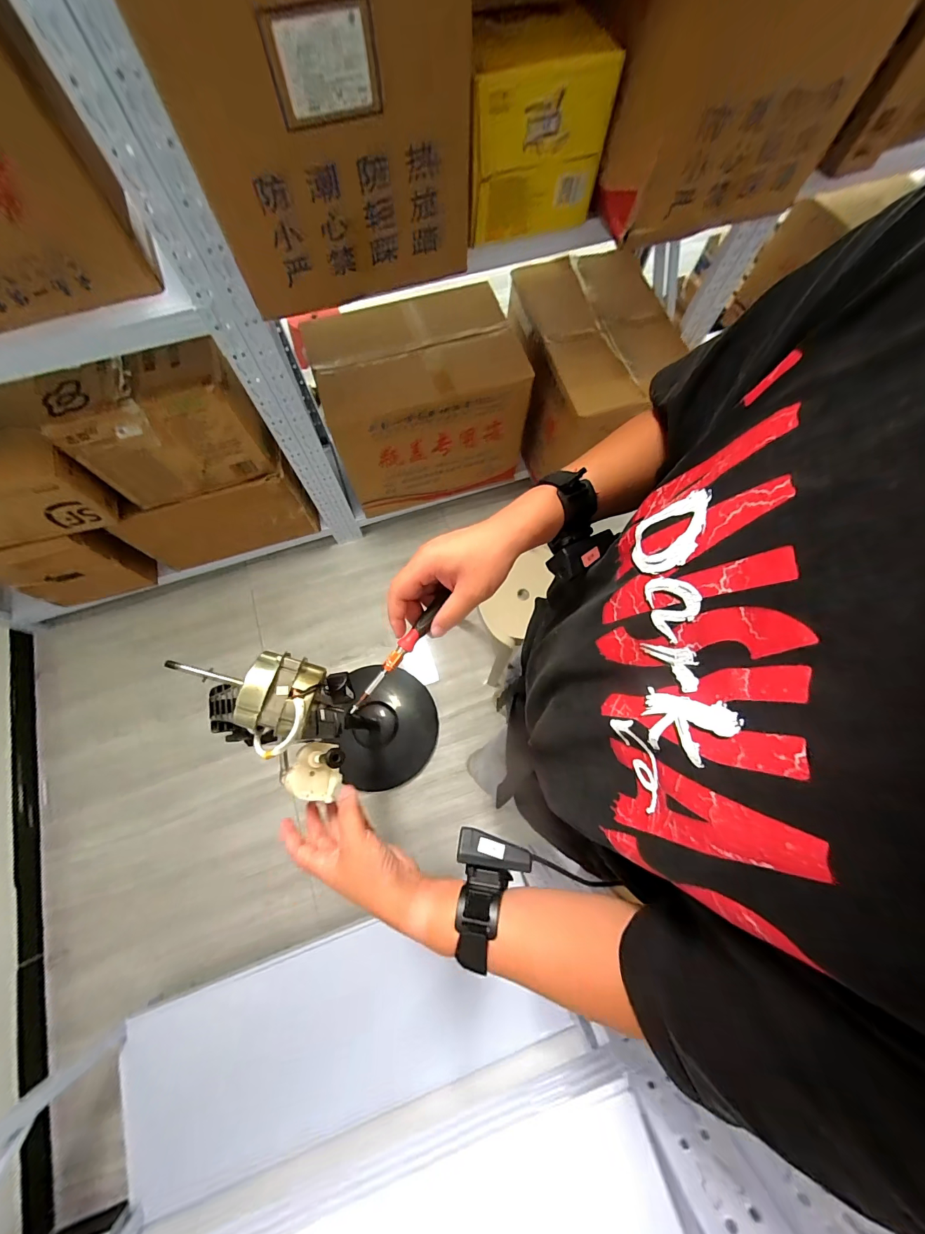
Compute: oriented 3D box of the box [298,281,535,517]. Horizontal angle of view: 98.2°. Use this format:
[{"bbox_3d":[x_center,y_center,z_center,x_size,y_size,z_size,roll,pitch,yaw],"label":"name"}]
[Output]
[{"bbox_3d":[-0.137,-0.704,1.327,0.578,0.449,0.425,-18,74,-6],"label":"box"}]

